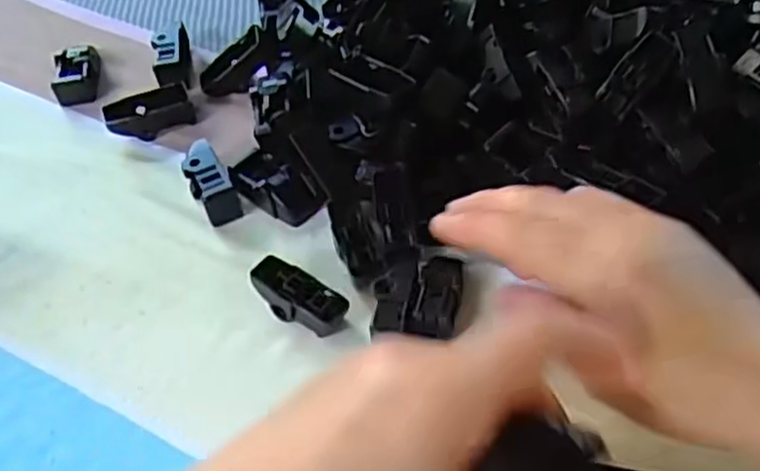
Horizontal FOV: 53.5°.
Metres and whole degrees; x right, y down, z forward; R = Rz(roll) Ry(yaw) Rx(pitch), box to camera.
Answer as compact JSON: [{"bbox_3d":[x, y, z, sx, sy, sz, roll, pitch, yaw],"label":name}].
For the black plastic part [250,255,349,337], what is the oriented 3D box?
[{"bbox_3d":[-0.037,0.028,0.339,0.045,0.015,0.019,26,58,24],"label":"black plastic part"}]

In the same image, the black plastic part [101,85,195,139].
[{"bbox_3d":[-0.133,-0.072,0.438,0.048,0.016,0.026,-16,51,-7],"label":"black plastic part"}]

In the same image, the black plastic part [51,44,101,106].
[{"bbox_3d":[-0.188,-0.099,0.467,0.024,0.015,0.040,-11,51,-3],"label":"black plastic part"}]

